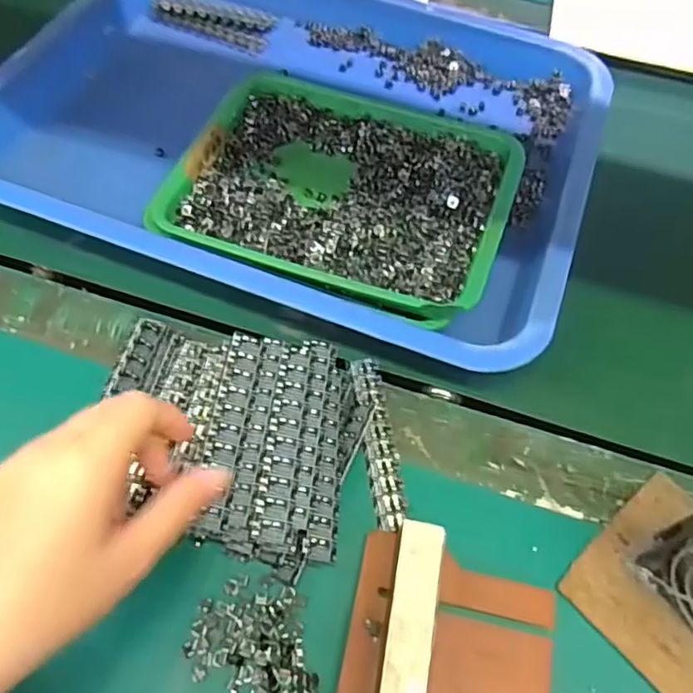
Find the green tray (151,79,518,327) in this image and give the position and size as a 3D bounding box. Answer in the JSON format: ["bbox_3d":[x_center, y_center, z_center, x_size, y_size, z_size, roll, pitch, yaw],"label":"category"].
[{"bbox_3d":[0.000,-0.105,0.433,0.214,0.041,0.173,20,60,7],"label":"green tray"}]

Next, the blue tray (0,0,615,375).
[{"bbox_3d":[-0.032,-0.179,0.479,0.437,0.041,0.353,22,60,8],"label":"blue tray"}]

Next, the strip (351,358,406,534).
[{"bbox_3d":[0.019,0.054,0.364,0.018,0.004,0.106,-5,60,-7],"label":"strip"}]

